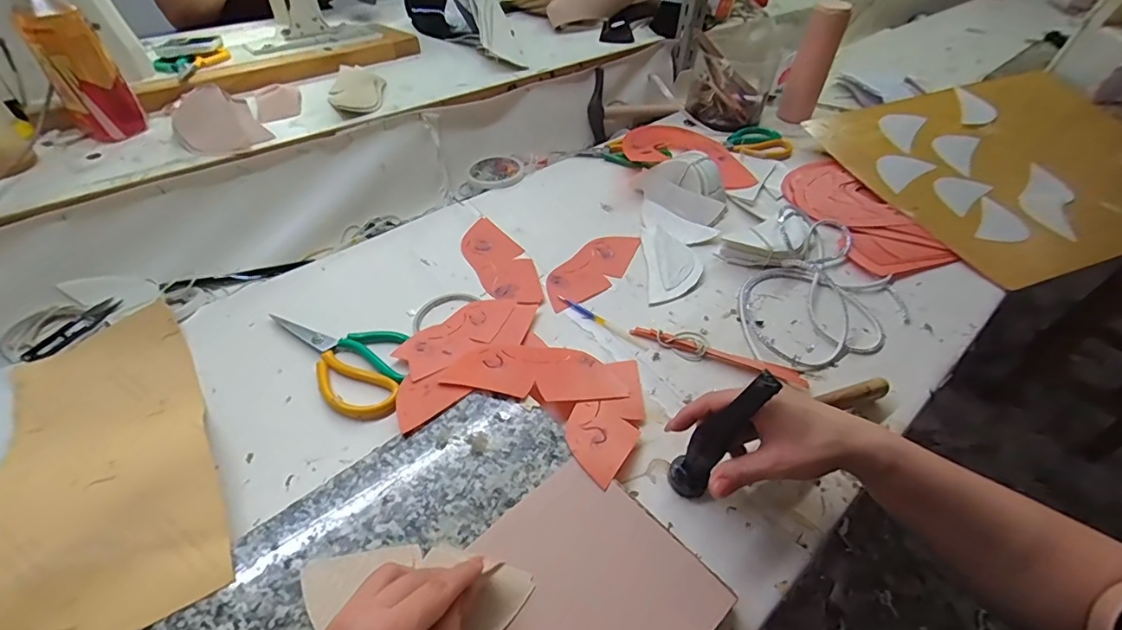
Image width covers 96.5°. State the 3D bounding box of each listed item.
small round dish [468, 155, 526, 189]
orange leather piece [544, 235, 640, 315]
[{"bbox_3d":[-0.097,-0.229,0.794,0.096,0.018,0.088,1,46,-1],"label":"small round dish"},{"bbox_3d":[0.040,-0.059,0.642,0.068,0.006,0.167,27,50,21],"label":"orange leather piece"}]

